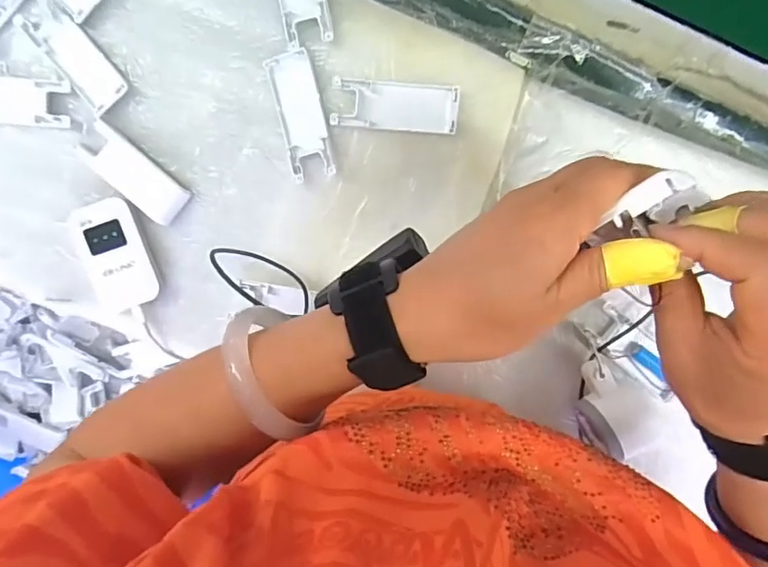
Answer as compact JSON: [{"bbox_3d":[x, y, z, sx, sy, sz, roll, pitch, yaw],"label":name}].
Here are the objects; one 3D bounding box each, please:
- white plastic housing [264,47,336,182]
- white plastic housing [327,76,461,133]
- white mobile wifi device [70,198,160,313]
[{"bbox_3d":[-0.072,-0.145,0.456,0.039,0.010,0.105,-13,97,5],"label":"white plastic housing"},{"bbox_3d":[0.009,-0.150,0.445,0.104,0.008,0.038,5,98,2],"label":"white plastic housing"},{"bbox_3d":[-0.245,-0.026,0.481,0.056,0.012,0.097,-16,97,5],"label":"white mobile wifi device"}]

